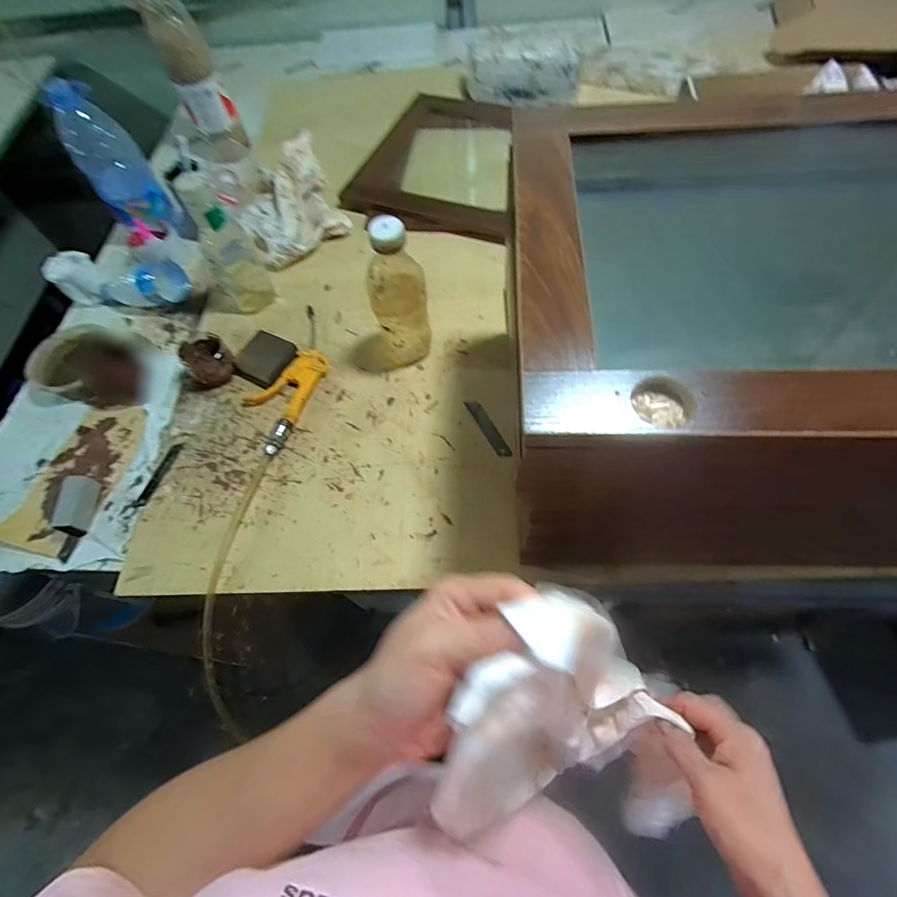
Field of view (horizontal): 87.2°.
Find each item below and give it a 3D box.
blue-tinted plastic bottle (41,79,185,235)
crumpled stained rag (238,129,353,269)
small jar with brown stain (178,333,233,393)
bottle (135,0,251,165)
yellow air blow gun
[{"bbox_3d":[-0.533,-0.449,0.750,0.075,0.226,0.095,29,66,39],"label":"blue-tinted plastic bottle"},{"bbox_3d":[-0.289,-0.431,0.811,0.184,0.075,0.257,-21,63,-8],"label":"crumpled stained rag"},{"bbox_3d":[-0.344,-0.120,0.668,0.076,0.045,0.077,-40,67,-16],"label":"small jar with brown stain"},{"bbox_3d":[-0.452,-0.662,0.833,0.098,0.265,0.091,-22,62,-6],"label":"bottle"},{"bbox_3d":[-0.221,-0.105,0.668,0.082,0.021,0.243,17,64,11],"label":"yellow air blow gun"}]

